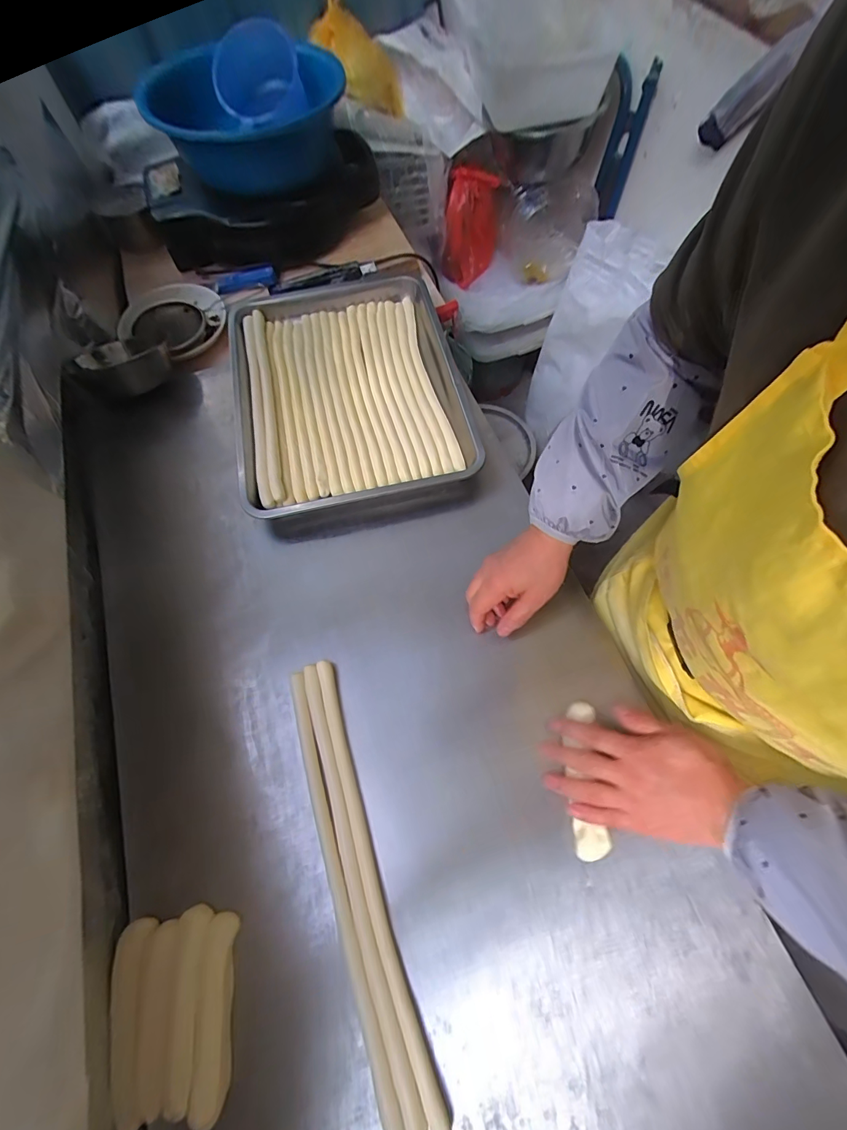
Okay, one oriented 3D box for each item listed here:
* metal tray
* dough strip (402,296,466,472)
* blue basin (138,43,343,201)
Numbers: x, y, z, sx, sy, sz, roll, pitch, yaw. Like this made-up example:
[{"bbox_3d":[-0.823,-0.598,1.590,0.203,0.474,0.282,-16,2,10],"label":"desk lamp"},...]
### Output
[{"bbox_3d":[-0.125,-0.297,0.680,0.349,0.041,0.471,-13,68,-2],"label":"metal tray"},{"bbox_3d":[0.008,-0.305,0.689,0.025,0.015,0.380,-13,68,-2],"label":"dough strip"},{"bbox_3d":[-0.304,-0.800,0.756,0.352,0.159,0.399,-16,68,-3],"label":"blue basin"}]

